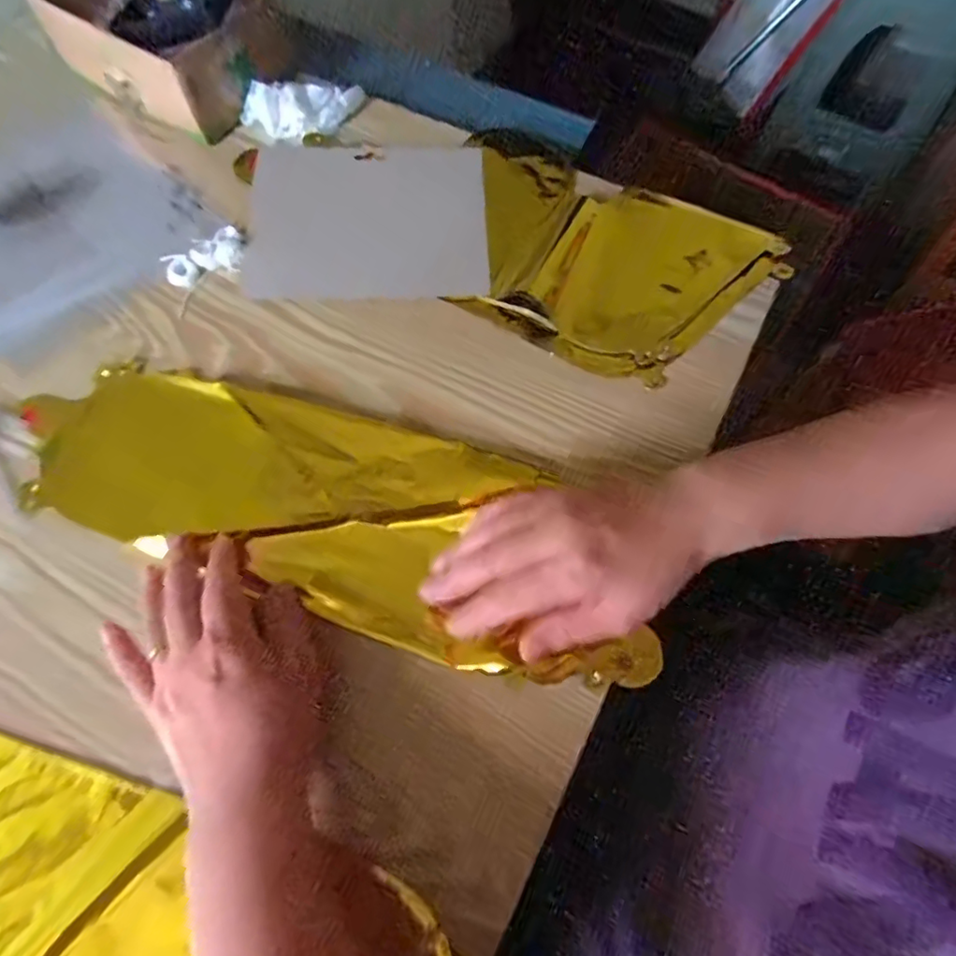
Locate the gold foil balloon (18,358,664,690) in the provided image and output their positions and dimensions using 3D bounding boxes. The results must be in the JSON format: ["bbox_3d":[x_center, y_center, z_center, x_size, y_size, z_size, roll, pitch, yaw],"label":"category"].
[{"bbox_3d":[-0.094,0.014,0.356,0.424,0.019,0.141,21,68,9],"label":"gold foil balloon"}]

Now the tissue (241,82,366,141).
[{"bbox_3d":[-0.160,-0.329,0.494,0.105,0.023,0.049,5,67,2],"label":"tissue"}]

